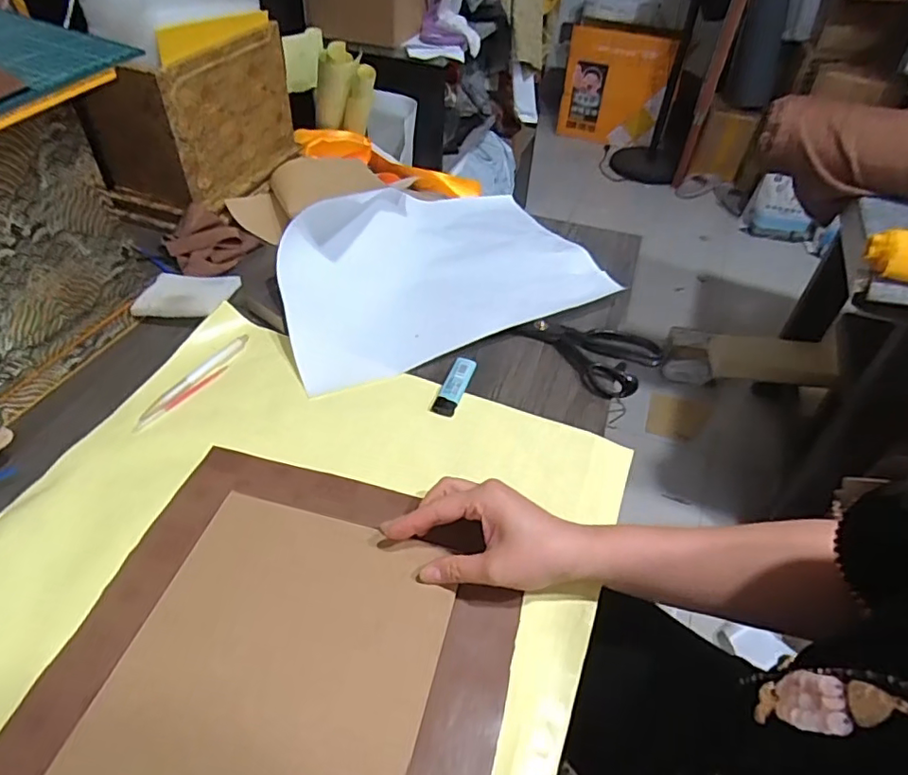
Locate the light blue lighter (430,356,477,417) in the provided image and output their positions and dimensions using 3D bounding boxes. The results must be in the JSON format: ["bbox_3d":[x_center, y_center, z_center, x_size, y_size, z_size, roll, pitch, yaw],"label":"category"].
[{"bbox_3d":[0.001,-0.003,0.587,0.024,0.011,0.074,18,46,13],"label":"light blue lighter"}]

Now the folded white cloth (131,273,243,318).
[{"bbox_3d":[-0.304,-0.106,0.649,0.096,0.017,0.082,5,45,0],"label":"folded white cloth"}]

